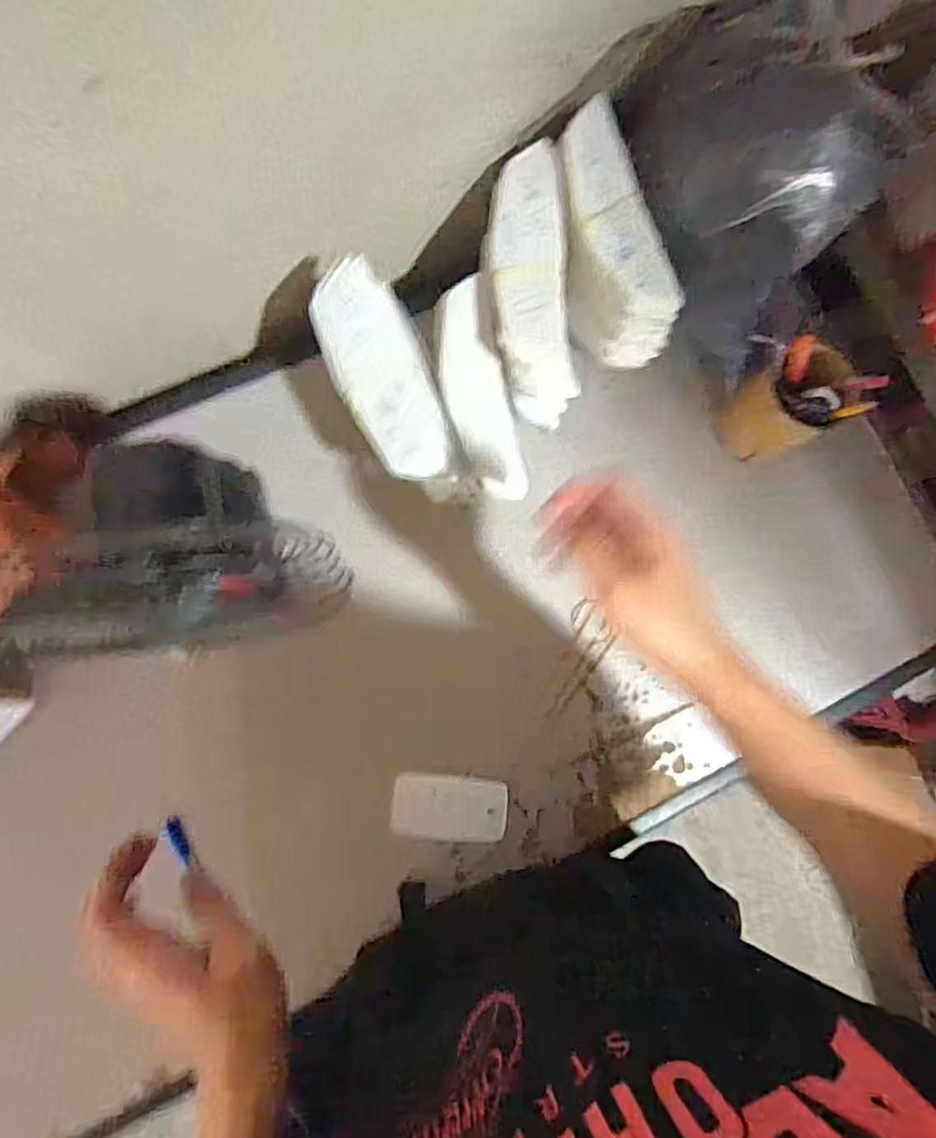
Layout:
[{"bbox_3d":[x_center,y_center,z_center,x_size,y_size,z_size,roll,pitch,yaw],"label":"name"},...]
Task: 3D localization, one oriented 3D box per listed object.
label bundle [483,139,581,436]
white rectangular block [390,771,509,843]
[{"bbox_3d":[0.056,-0.236,0.570,0.073,0.056,0.225,-10,112,-5],"label":"label bundle"},{"bbox_3d":[-0.016,0.217,0.605,0.103,0.025,0.055,5,81,-3],"label":"white rectangular block"}]

